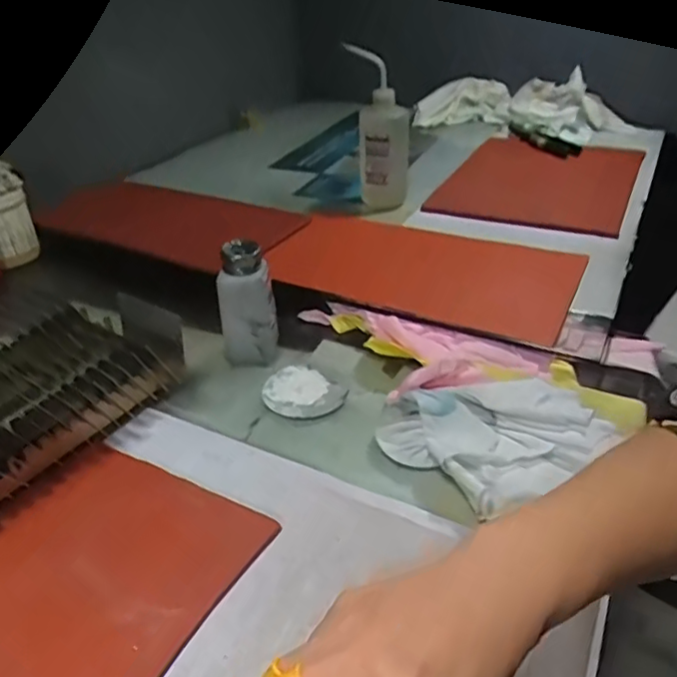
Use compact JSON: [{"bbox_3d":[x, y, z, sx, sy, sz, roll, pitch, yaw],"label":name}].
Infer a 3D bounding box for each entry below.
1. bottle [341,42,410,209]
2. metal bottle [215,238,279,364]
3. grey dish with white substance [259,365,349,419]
[{"bbox_3d":[0.060,-0.299,0.877,0.090,0.224,0.058,9,36,16],"label":"bottle"},{"bbox_3d":[-0.096,-0.031,0.629,0.057,0.136,0.046,-8,35,-9],"label":"metal bottle"},{"bbox_3d":[-0.038,0.051,0.595,0.065,0.010,0.077,-28,42,-32],"label":"grey dish with white substance"}]

